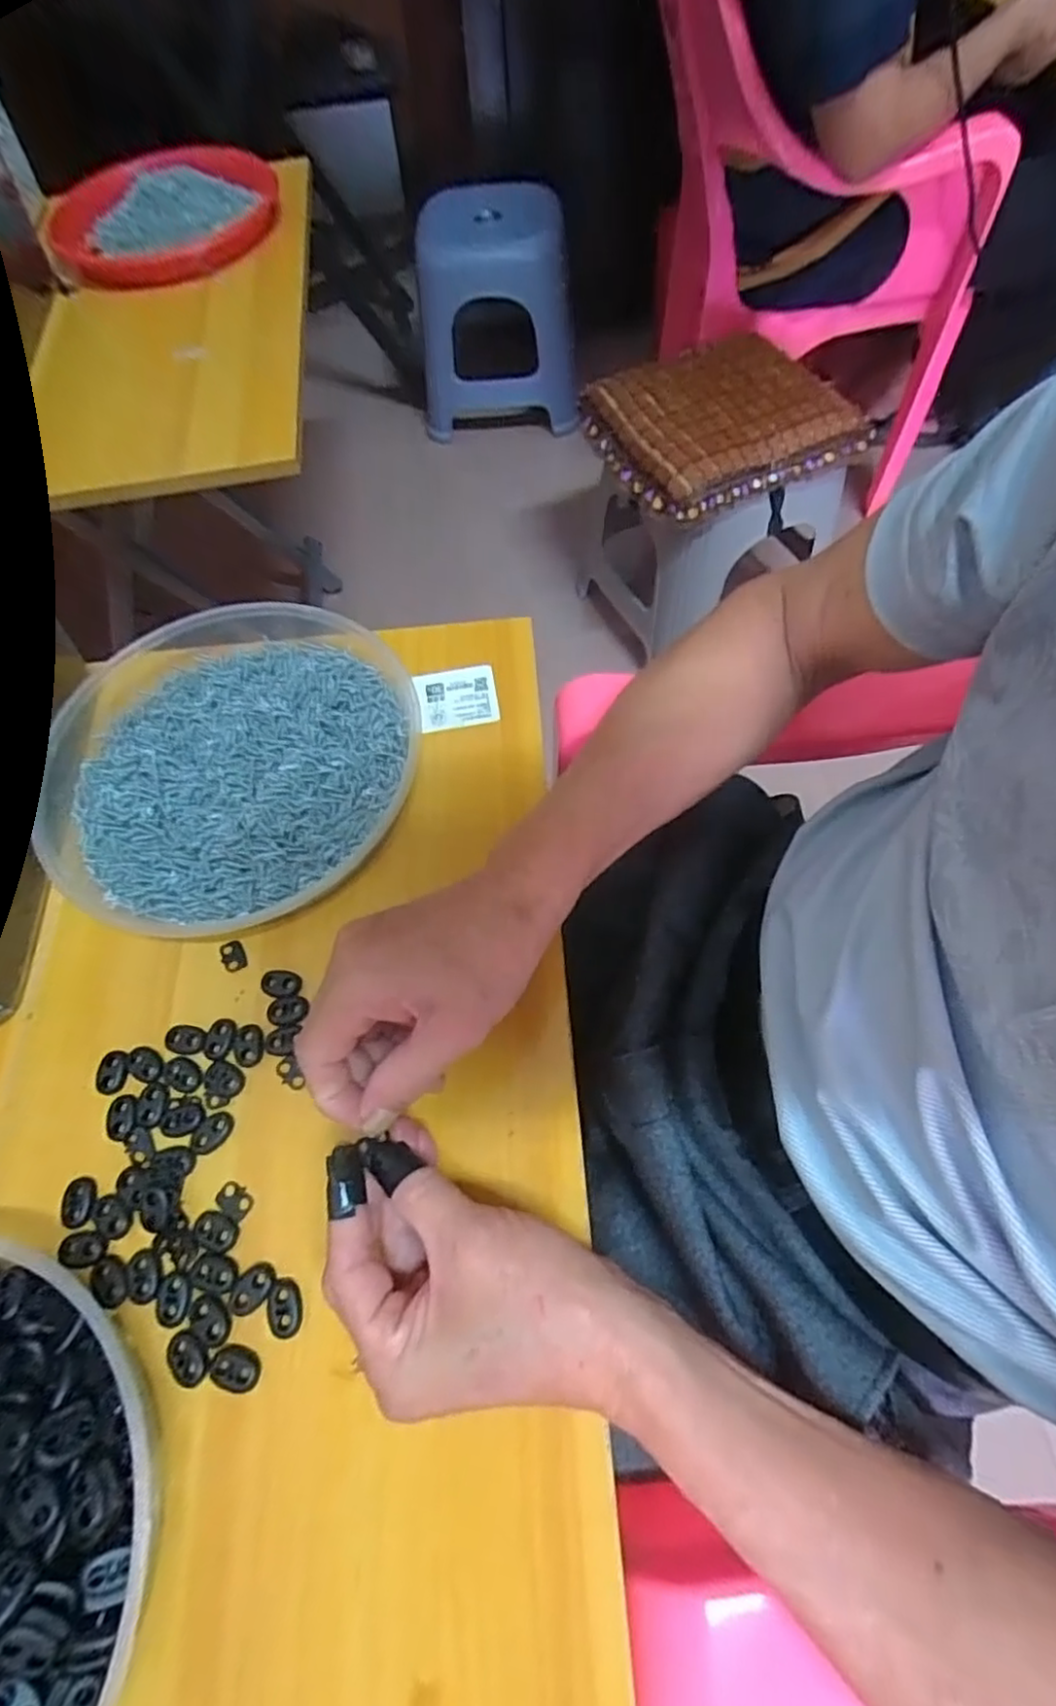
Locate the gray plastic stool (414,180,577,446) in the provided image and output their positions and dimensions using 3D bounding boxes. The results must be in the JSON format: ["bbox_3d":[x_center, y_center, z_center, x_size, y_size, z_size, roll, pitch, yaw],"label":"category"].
[{"bbox_3d":[-0.063,-0.978,1.232,0.290,0.295,0.207,-4,64,2],"label":"gray plastic stool"}]

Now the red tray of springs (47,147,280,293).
[{"bbox_3d":[-0.396,-0.699,0.740,0.240,0.049,0.176,-20,64,-6],"label":"red tray of springs"}]

